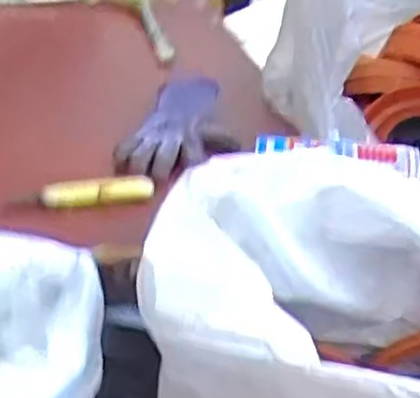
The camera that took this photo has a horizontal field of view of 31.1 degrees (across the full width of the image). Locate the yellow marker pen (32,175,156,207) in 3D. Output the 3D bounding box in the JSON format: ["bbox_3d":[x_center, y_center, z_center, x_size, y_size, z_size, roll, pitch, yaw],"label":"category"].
[{"bbox_3d":[-0.103,-0.009,0.682,0.105,0.022,0.021,-8,31,-16],"label":"yellow marker pen"}]

